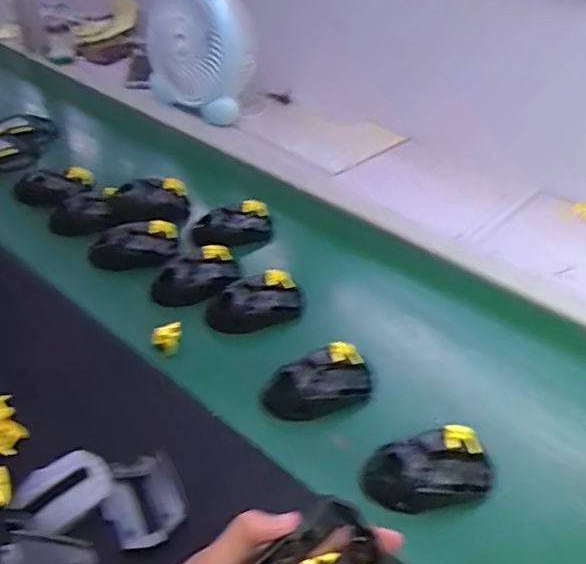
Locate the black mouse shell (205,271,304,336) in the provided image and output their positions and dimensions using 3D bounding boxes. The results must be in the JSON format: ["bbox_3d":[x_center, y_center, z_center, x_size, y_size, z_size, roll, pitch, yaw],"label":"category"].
[{"bbox_3d":[-0.041,0.025,0.692,0.119,0.033,0.057,-18,45,-22],"label":"black mouse shell"}]

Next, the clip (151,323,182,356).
[{"bbox_3d":[-0.140,0.064,0.651,0.033,0.036,0.017,-12,16,-17],"label":"clip"}]

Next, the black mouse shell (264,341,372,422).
[{"bbox_3d":[0.027,0.102,0.594,0.113,0.030,0.063,-20,45,-24],"label":"black mouse shell"}]

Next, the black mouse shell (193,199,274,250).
[{"bbox_3d":[-0.080,-0.077,0.808,0.113,0.038,0.063,-17,44,-21],"label":"black mouse shell"}]

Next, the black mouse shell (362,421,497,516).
[{"bbox_3d":[0.124,0.168,0.522,0.119,0.033,0.062,-12,43,-16],"label":"black mouse shell"}]

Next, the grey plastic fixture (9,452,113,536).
[{"bbox_3d":[-0.195,0.180,0.493,0.081,0.016,0.059,-25,48,-28],"label":"grey plastic fixture"}]

